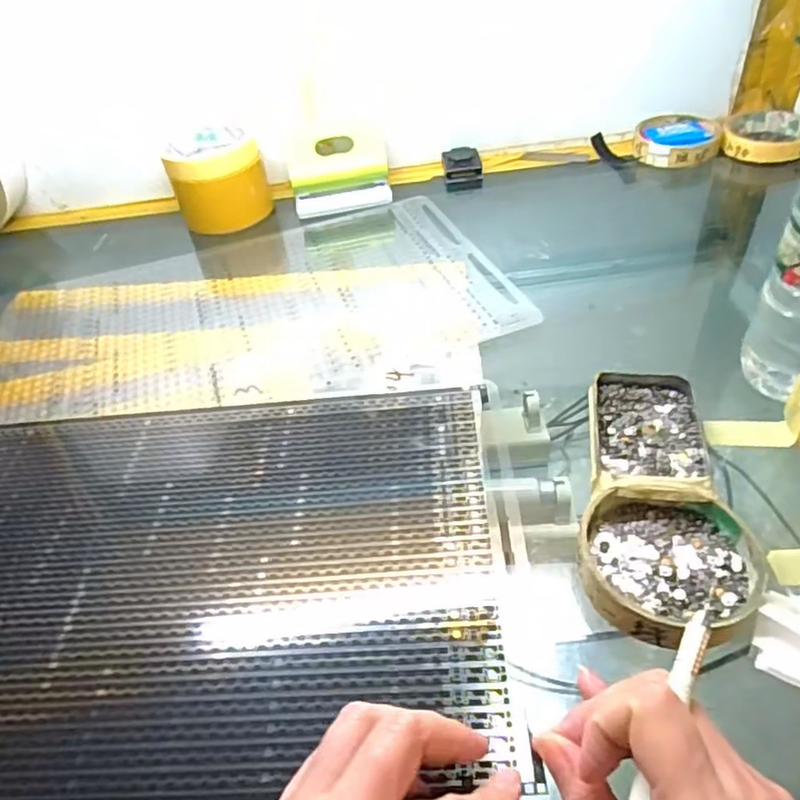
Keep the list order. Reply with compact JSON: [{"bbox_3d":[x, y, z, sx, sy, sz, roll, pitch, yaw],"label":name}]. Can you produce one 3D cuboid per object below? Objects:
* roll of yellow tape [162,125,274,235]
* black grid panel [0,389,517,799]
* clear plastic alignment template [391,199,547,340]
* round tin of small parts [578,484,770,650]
[{"bbox_3d":[-0.188,-0.233,0.638,0.093,0.075,0.098,-16,44,-8],"label":"roll of yellow tape"},{"bbox_3d":[-0.164,0.096,0.340,0.437,0.010,0.242,-3,46,4],"label":"black grid panel"},{"bbox_3d":[0.047,-0.129,0.542,0.052,0.005,0.251,-17,42,-7],"label":"clear plastic alignment template"},{"bbox_3d":[0.130,0.080,0.298,0.083,0.021,0.078,-5,44,5],"label":"round tin of small parts"}]

